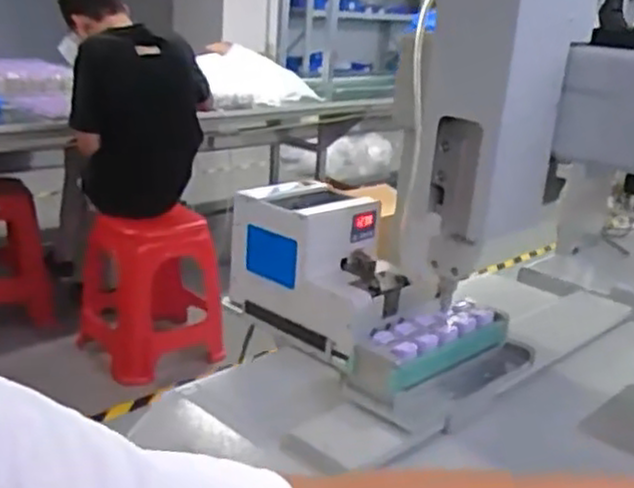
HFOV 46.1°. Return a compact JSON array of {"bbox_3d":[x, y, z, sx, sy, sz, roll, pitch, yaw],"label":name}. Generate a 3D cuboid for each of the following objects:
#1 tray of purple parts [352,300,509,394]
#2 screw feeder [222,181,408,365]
[{"bbox_3d":[0.114,0.098,0.735,0.191,0.040,0.054,-13,25,-42],"label":"tray of purple parts"},{"bbox_3d":[0.007,0.022,0.867,0.211,0.138,0.114,19,24,38],"label":"screw feeder"}]

